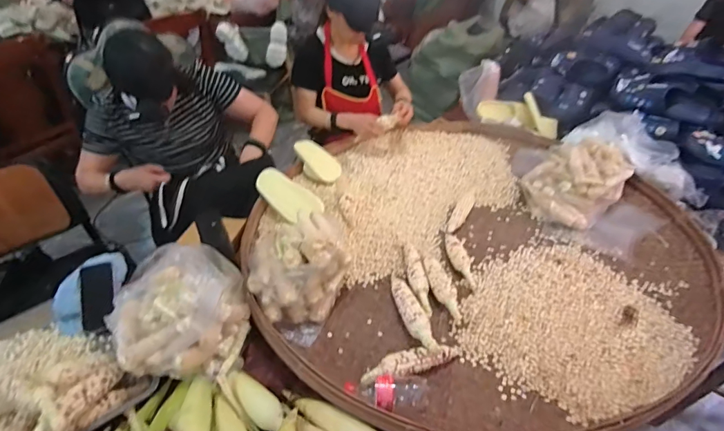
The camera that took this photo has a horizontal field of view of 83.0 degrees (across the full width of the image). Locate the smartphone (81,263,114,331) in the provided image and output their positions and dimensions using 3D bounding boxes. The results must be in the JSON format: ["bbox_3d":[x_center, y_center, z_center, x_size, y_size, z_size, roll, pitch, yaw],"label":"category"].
[{"bbox_3d":[-0.629,0.193,0.974,0.074,0.015,0.157,-10,69,-10],"label":"smartphone"}]

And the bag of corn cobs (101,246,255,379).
[{"bbox_3d":[-0.381,0.210,0.871,0.253,0.178,0.245,2,41,2],"label":"bag of corn cobs"}]

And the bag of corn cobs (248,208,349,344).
[{"bbox_3d":[-0.164,0.117,0.977,0.227,0.191,0.259,19,46,21],"label":"bag of corn cobs"}]

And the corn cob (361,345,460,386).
[{"bbox_3d":[0.106,0.309,0.859,0.232,0.046,0.050,-14,44,-14],"label":"corn cob"}]

